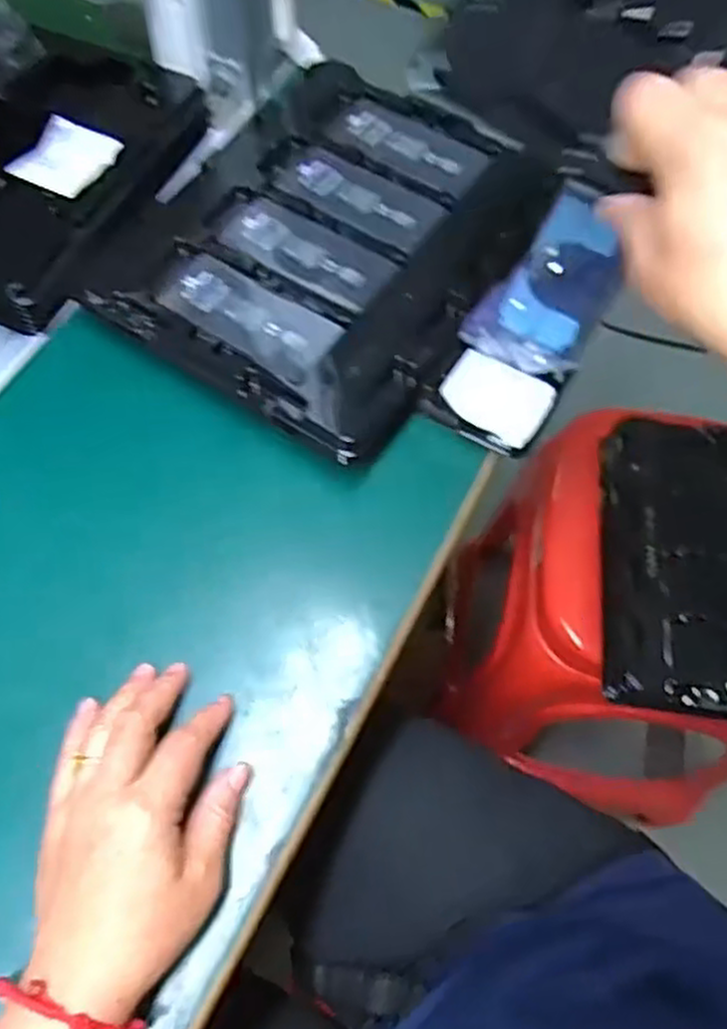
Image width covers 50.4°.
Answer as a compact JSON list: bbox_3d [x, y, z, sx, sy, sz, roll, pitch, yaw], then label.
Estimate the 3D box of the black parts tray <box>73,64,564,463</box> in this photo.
[{"bbox_3d":[-0.018,-0.184,0.514,0.218,0.033,0.269,32,67,13],"label":"black parts tray"}]

